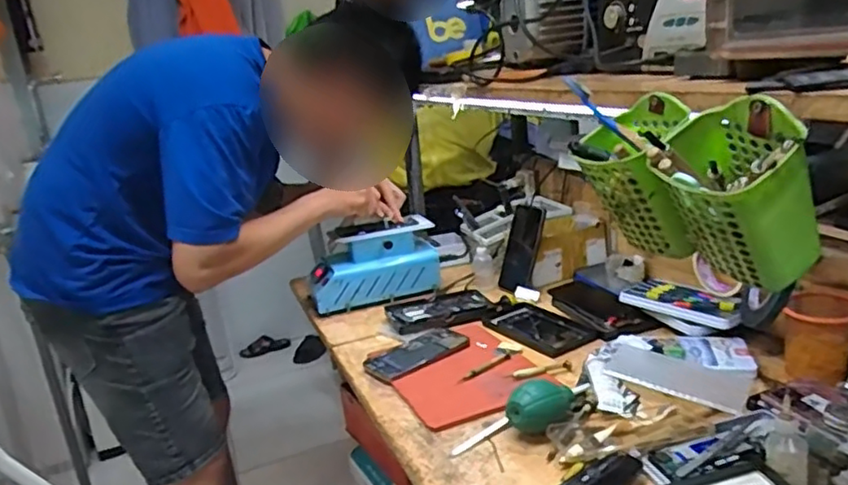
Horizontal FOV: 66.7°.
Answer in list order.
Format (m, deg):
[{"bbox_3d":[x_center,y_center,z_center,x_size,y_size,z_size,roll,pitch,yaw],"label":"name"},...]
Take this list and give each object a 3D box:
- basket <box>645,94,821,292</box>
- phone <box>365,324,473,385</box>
[{"bbox_3d":[0.254,-0.038,0.518,0.087,0.132,0.109,-43,34,-9],"label":"basket"},{"bbox_3d":[-0.010,0.167,0.990,0.170,0.007,0.094,-18,20,-34],"label":"phone"}]

